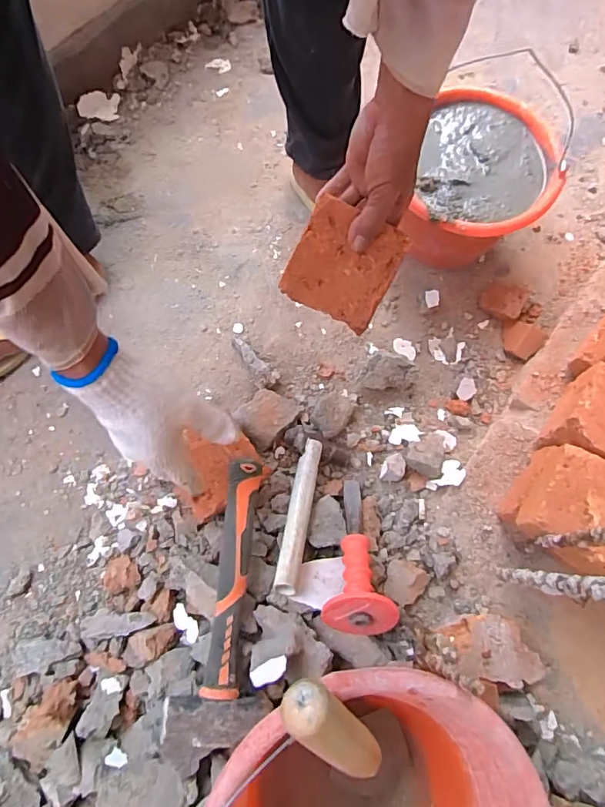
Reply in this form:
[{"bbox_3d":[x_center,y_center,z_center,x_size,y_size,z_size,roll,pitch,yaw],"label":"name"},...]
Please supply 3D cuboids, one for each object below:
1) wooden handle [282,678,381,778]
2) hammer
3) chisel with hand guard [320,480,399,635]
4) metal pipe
[{"bbox_3d":[0.024,0.216,0.317,0.030,0.026,0.102,-43,115,-14],"label":"wooden handle"},{"bbox_3d":[-0.078,0.193,0.507,0.087,0.043,0.279,4,73,0],"label":"hammer"},{"bbox_3d":[0.059,0.162,0.562,0.074,0.063,0.190,1,36,0],"label":"chisel with hand guard"},{"bbox_3d":[-0.003,0.127,0.578,0.025,0.025,0.193,10,49,3],"label":"metal pipe"}]

